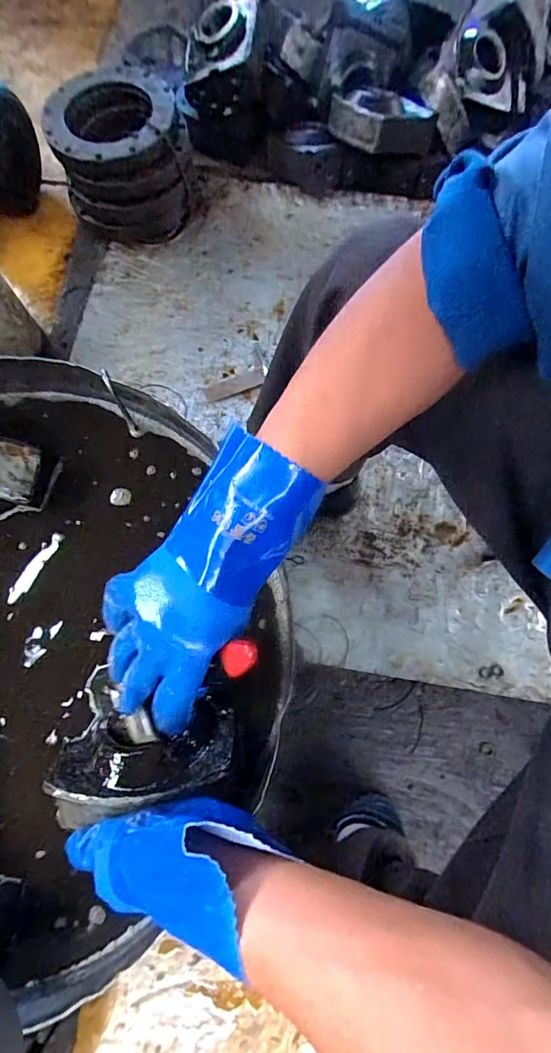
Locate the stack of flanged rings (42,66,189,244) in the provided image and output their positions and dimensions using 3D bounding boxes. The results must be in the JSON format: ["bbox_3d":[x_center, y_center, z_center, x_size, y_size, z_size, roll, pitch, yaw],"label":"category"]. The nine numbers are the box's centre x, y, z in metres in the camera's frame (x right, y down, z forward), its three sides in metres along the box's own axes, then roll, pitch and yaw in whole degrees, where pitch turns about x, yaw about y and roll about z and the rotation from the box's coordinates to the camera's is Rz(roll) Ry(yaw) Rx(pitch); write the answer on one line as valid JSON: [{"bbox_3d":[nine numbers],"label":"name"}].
[{"bbox_3d":[-0.317,-0.771,0.966,0.256,0.174,0.275,-12,75,-5],"label":"stack of flanged rings"}]

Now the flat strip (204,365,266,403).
[{"bbox_3d":[-0.082,-0.292,0.941,0.129,0.007,0.042,-22,74,-5],"label":"flat strip"}]

